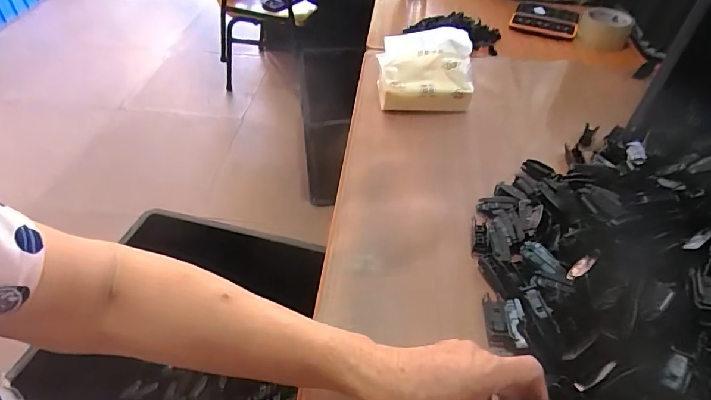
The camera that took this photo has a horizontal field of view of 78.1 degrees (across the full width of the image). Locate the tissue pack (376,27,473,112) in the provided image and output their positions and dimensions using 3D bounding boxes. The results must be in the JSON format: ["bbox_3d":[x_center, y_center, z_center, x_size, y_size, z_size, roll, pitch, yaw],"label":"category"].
[{"bbox_3d":[0.103,-0.198,0.674,0.144,0.087,0.114,4,44,-1],"label":"tissue pack"}]

